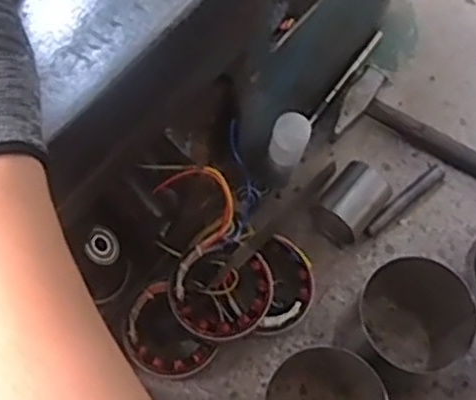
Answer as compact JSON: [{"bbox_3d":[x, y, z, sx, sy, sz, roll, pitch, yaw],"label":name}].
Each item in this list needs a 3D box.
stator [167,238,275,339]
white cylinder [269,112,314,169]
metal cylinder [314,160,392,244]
[{"bbox_3d":[-0.019,0.105,0.789,0.109,0.048,0.113,1,66,-2],"label":"stator"},{"bbox_3d":[0.065,-0.076,0.855,0.046,0.077,0.042,14,66,3],"label":"white cylinder"},{"bbox_3d":[0.144,0.006,0.878,0.071,0.070,0.089,38,70,13],"label":"metal cylinder"}]

